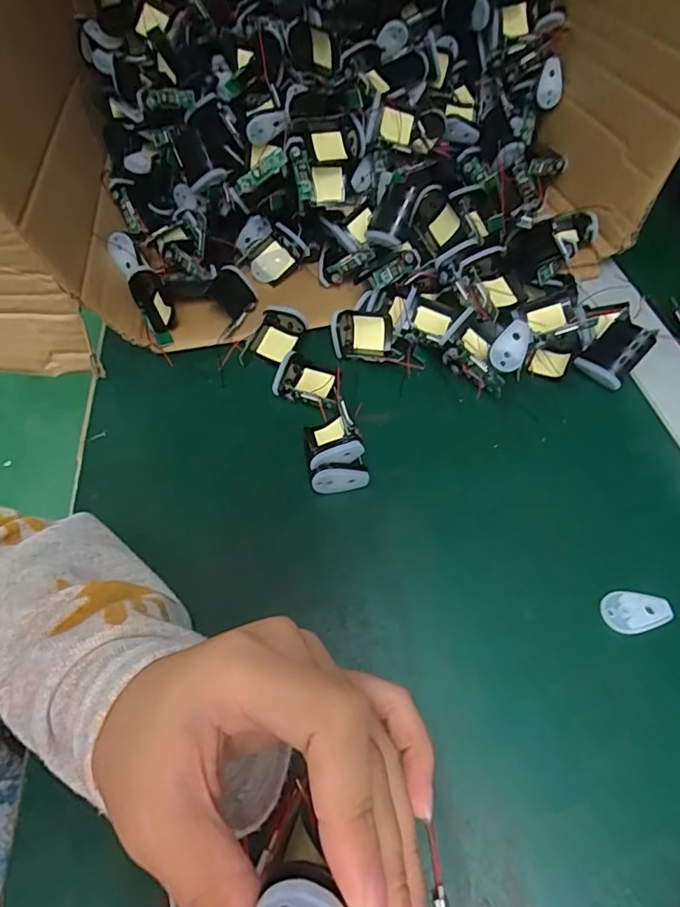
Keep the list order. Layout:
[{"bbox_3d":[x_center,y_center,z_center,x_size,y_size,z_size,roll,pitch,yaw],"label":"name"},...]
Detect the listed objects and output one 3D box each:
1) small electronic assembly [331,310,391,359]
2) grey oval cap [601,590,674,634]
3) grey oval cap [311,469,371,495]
[{"bbox_3d":[0.016,-0.090,0.399,0.043,0.033,0.016,0,26,1],"label":"small electronic assembly"},{"bbox_3d":[0.159,0.084,0.282,0.035,0.004,0.021,-12,54,-4],"label":"grey oval cap"},{"bbox_3d":[0.001,0.018,0.332,0.036,0.017,0.005,-3,29,-12],"label":"grey oval cap"}]

